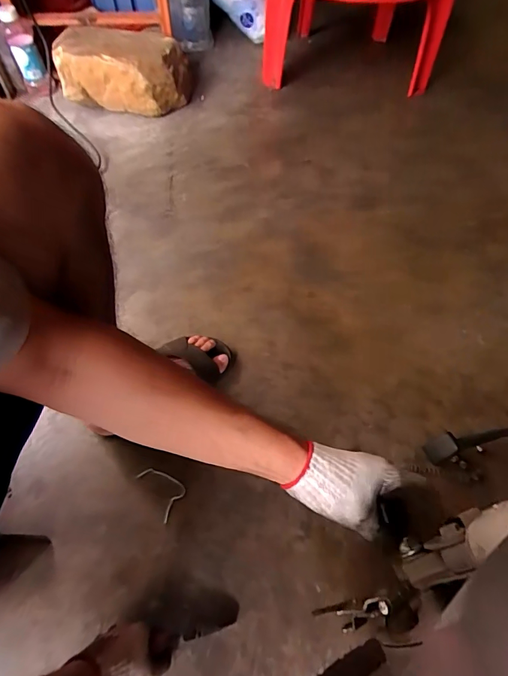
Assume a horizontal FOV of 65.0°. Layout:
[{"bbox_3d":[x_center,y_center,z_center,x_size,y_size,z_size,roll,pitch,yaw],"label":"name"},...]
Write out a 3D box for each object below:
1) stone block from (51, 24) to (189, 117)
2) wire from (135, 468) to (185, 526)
[{"bbox_3d":[-0.325,-0.669,1.008,0.311,0.128,0.200,6,63,3],"label":"stone block"},{"bbox_3d":[-0.139,0.235,0.622,0.053,0.008,0.085,-33,68,-16],"label":"wire"}]

